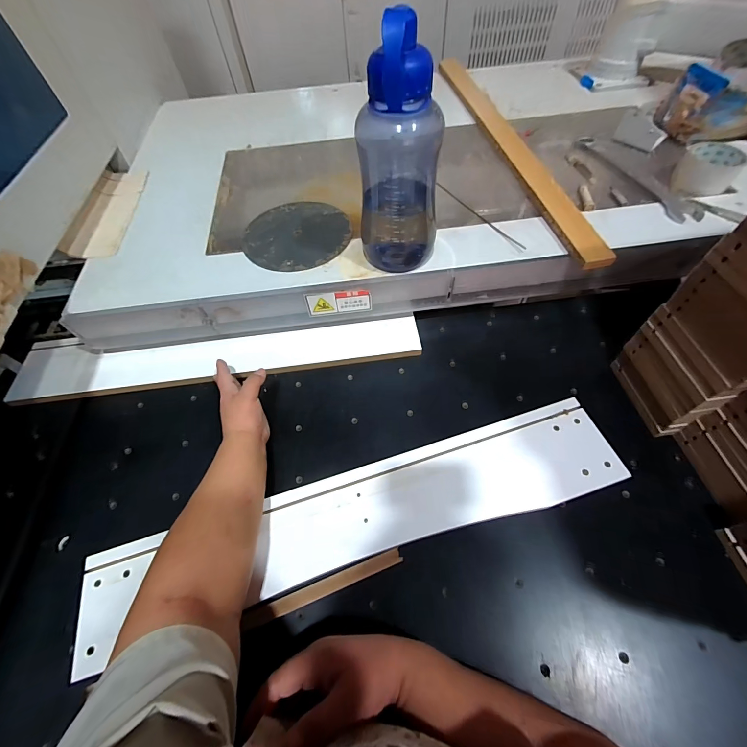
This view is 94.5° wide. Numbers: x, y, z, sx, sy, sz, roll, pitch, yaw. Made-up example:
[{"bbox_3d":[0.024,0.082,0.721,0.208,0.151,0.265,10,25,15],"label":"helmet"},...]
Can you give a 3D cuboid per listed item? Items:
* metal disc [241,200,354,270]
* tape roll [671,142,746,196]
[{"bbox_3d":[-0.126,-0.235,0.577,0.172,0.004,0.170,-2,57,2],"label":"metal disc"},{"bbox_3d":[0.560,-0.342,0.581,0.087,0.043,0.091,38,67,24],"label":"tape roll"}]

